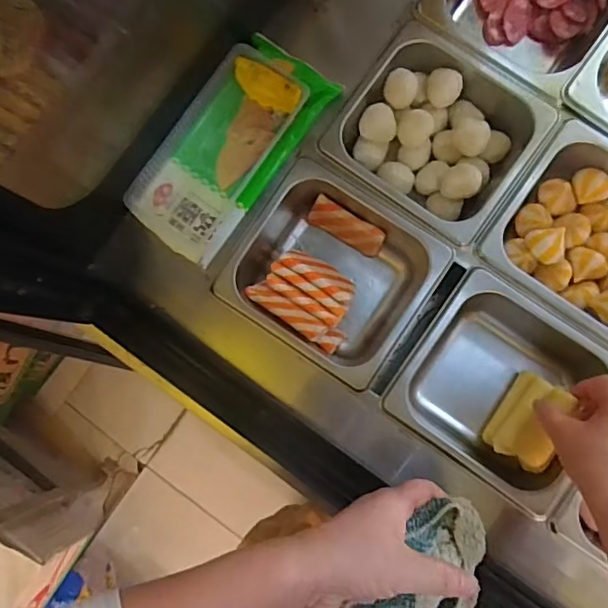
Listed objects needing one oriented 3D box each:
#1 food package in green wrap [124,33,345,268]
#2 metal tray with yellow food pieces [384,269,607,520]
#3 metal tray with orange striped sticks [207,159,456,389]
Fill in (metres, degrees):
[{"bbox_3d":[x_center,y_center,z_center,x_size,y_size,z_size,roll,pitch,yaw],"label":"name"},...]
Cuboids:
[{"bbox_3d":[-0.070,-0.147,0.522,0.098,0.026,0.207,37,90,6],"label":"food package in green wrap"},{"bbox_3d":[0.184,0.077,0.530,0.164,0.081,0.160,33,89,6],"label":"metal tray with yellow food pieces"},{"bbox_3d":[0.029,-0.030,0.555,0.181,0.074,0.162,32,89,6],"label":"metal tray with orange striped sticks"}]

